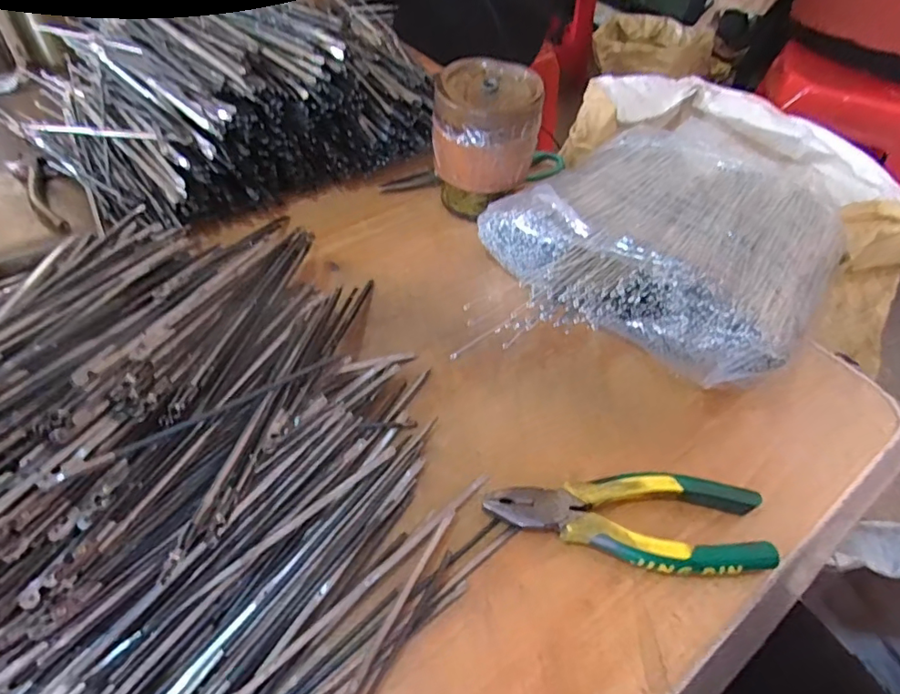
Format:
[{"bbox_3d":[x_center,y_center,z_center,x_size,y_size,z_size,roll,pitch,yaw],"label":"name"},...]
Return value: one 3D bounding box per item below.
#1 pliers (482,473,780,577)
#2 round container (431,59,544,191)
[{"bbox_3d":[0.099,0.100,0.299,0.152,0.020,0.053,1,49,-6],"label":"pliers"},{"bbox_3d":[0.029,-0.182,0.440,0.085,0.068,0.085,3,50,-3],"label":"round container"}]

